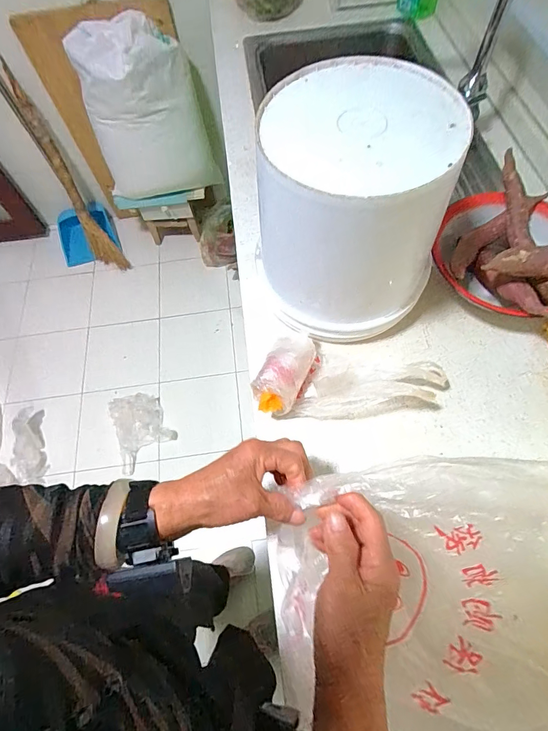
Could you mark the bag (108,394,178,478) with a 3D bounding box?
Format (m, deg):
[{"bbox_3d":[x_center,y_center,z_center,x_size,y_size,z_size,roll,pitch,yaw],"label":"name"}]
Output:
[{"bbox_3d":[-0.488,0.213,1.415,0.204,0.050,0.259,-22,65,-8],"label":"bag"}]

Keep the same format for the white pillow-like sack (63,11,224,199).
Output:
[{"bbox_3d":[-0.432,-0.853,1.321,0.385,0.508,0.193,-12,64,-3],"label":"white pillow-like sack"}]

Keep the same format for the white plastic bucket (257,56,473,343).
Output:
[{"bbox_3d":[0.094,-0.197,0.519,0.218,0.261,0.218,-1,63,2],"label":"white plastic bucket"}]

